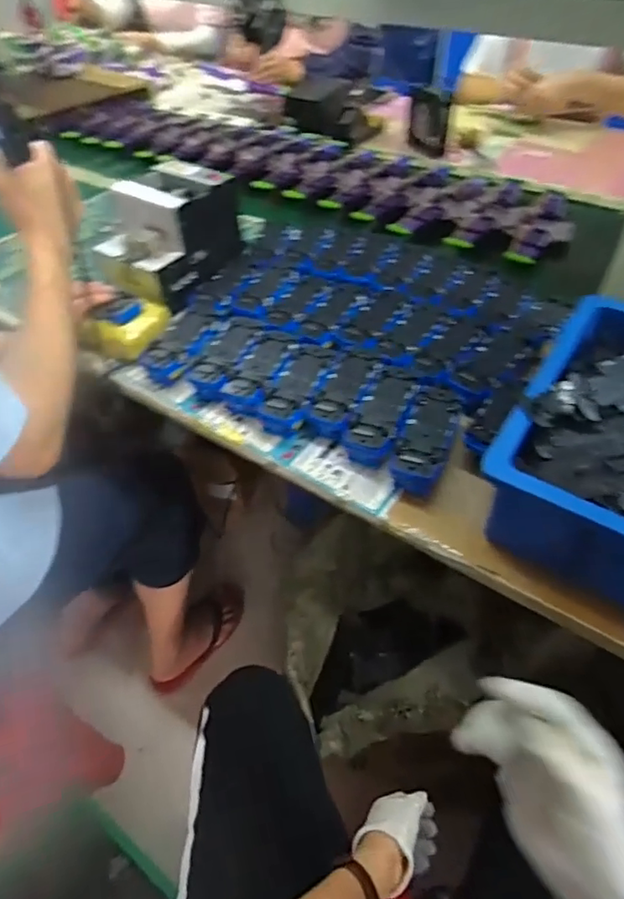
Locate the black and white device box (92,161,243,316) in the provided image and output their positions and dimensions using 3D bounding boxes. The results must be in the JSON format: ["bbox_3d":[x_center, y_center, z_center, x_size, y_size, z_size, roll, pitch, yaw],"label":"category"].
[{"bbox_3d":[-0.209,-0.312,0.796,0.145,0.125,0.185,26,50,23],"label":"black and white device box"}]

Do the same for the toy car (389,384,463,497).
[{"bbox_3d":[0.124,-0.013,0.592,0.054,0.028,0.130,17,60,15],"label":"toy car"}]

